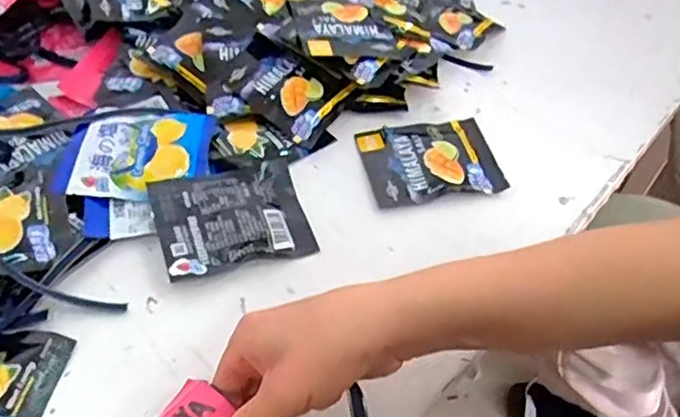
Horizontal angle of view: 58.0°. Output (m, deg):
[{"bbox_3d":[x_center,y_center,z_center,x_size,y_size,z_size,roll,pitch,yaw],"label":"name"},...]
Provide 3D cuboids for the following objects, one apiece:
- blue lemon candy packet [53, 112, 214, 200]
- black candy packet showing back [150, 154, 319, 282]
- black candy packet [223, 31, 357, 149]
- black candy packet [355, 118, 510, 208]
[{"bbox_3d":[-0.157,-0.045,0.474,0.109,0.008,0.082,-1,49,-4],"label":"blue lemon candy packet"},{"bbox_3d":[-0.079,0.005,0.449,0.105,0.016,0.087,-14,51,-14],"label":"black candy packet showing back"},{"bbox_3d":[-0.048,-0.101,0.525,0.094,0.015,0.072,29,65,3],"label":"black candy packet"},{"bbox_3d":[0.073,-0.041,0.503,0.104,0.008,0.085,-7,50,-9],"label":"black candy packet"}]

